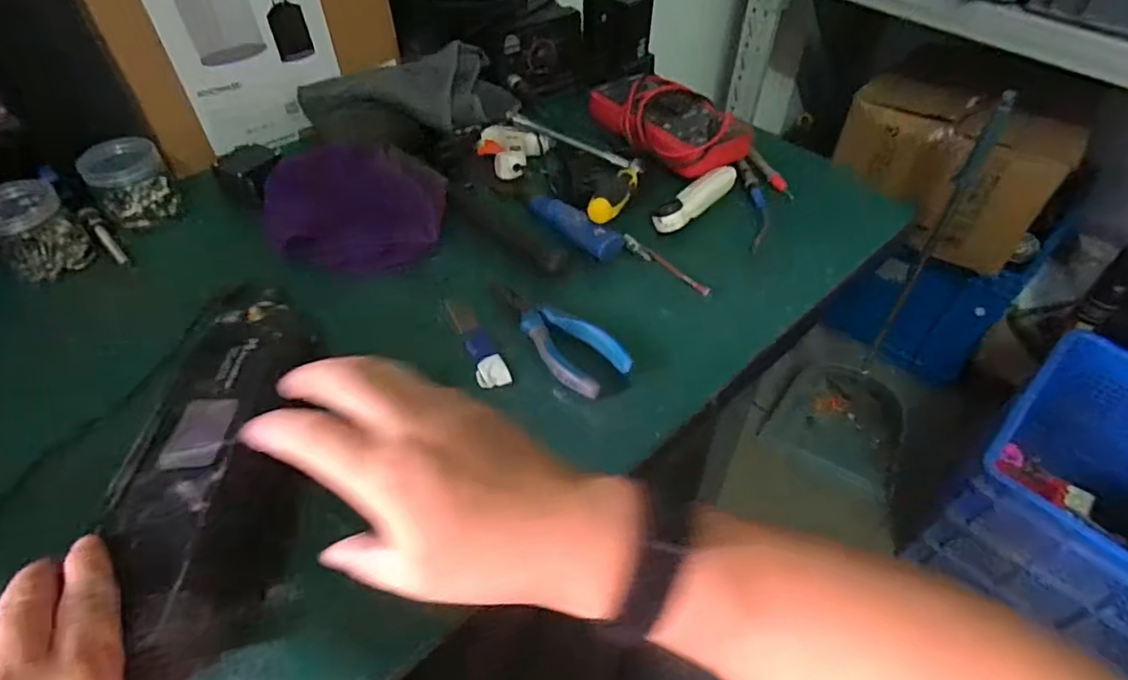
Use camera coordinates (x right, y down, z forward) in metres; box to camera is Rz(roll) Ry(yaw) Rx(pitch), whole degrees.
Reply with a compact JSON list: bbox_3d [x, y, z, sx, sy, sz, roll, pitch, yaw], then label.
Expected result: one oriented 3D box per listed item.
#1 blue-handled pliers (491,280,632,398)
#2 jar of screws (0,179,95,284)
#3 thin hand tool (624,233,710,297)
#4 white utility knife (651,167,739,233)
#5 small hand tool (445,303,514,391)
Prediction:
[{"bbox_3d":[-0.011,-0.007,0.467,0.048,0.013,0.133,-36,57,-27],"label":"blue-handled pliers"},{"bbox_3d":[-0.447,-0.091,0.513,0.055,0.068,0.059,0,48,0],"label":"jar of screws"},{"bbox_3d":[0.087,-0.066,0.529,0.013,0.006,0.095,-36,57,-28],"label":"thin hand tool"},{"bbox_3d":[0.127,-0.135,0.576,0.029,0.020,0.110,34,56,26],"label":"white utility knife"},{"bbox_3d":[-0.066,0.003,0.470,0.024,0.008,0.085,-19,51,-16],"label":"small hand tool"}]

